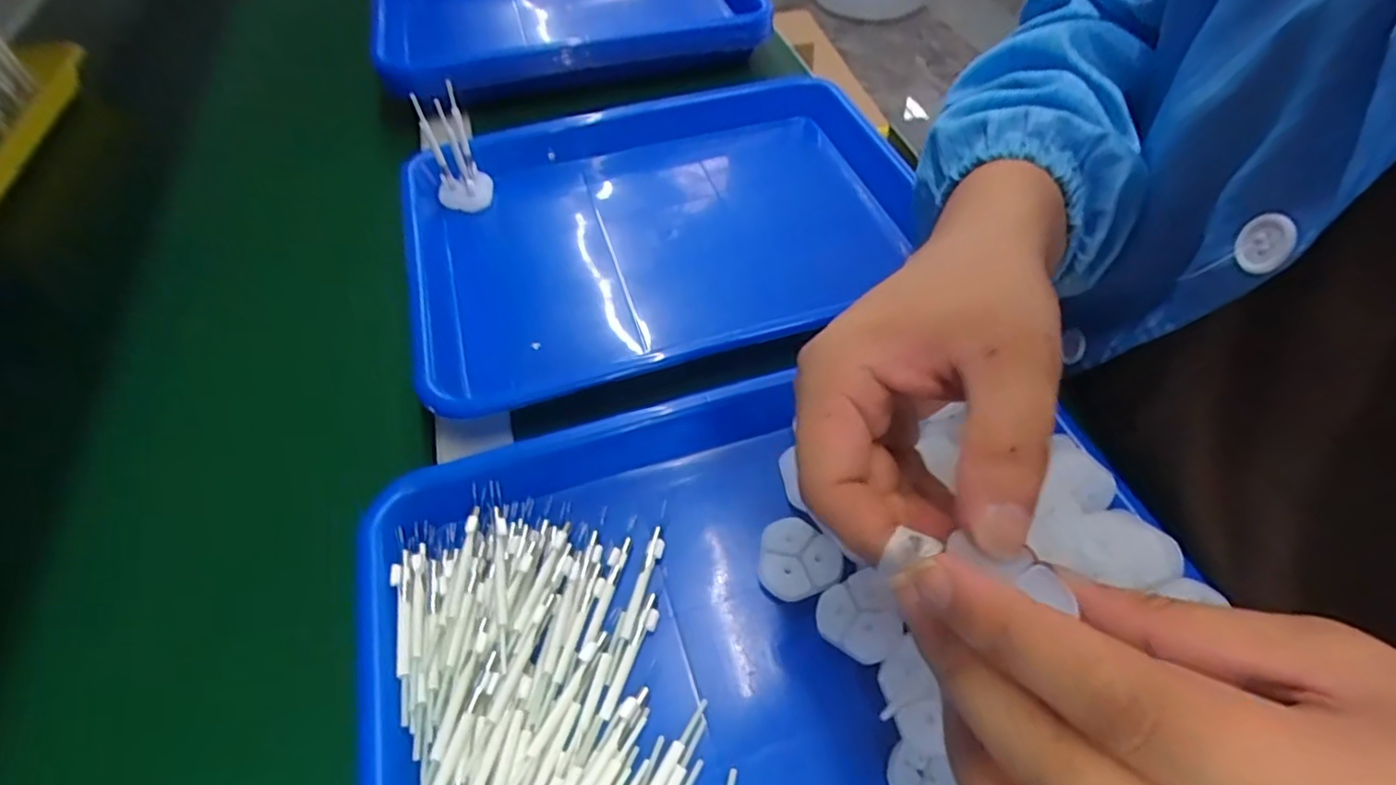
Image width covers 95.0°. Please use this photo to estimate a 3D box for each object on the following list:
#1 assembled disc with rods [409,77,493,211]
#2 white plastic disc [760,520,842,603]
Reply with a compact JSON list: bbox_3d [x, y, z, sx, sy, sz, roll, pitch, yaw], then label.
[{"bbox_3d":[-0.166,-0.165,0.433,0.035,0.079,0.031,-19,55,-13],"label":"assembled disc with rods"},{"bbox_3d":[0.044,0.076,0.291,0.035,0.011,0.035,0,53,1],"label":"white plastic disc"}]

